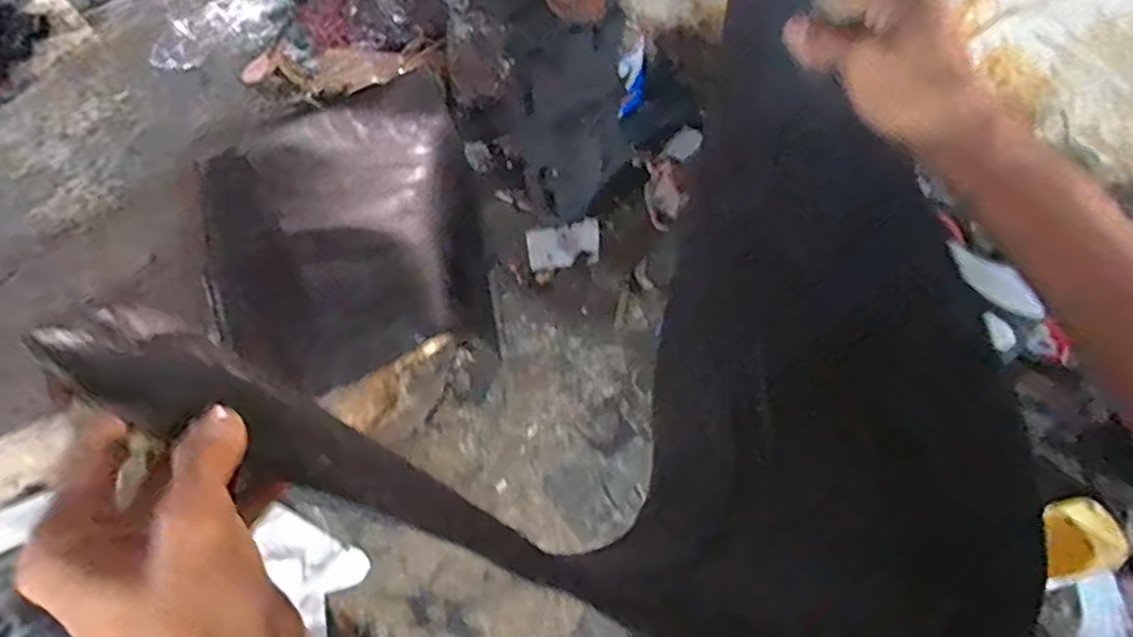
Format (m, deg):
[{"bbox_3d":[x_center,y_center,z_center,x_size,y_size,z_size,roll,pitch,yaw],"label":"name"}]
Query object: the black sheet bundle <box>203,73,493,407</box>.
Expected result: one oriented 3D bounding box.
[{"bbox_3d":[-0.558,-0.297,1.717,0.628,0.238,0.932,-14,61,-8],"label":"black sheet bundle"}]

